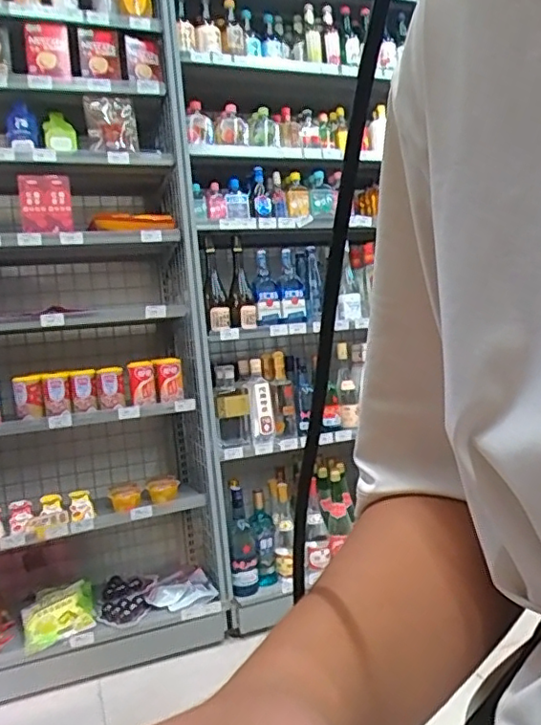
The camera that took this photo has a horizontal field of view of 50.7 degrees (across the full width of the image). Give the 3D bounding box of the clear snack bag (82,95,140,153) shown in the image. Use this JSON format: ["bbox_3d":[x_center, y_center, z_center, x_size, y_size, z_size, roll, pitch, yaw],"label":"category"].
[{"bbox_3d":[-0.415,-0.621,1.489,0.127,0.136,0.049,-5,3,-12],"label":"clear snack bag"}]

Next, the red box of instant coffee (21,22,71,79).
[{"bbox_3d":[-0.570,-0.788,1.455,0.108,0.151,0.040,-5,3,-13],"label":"red box of instant coffee"}]

